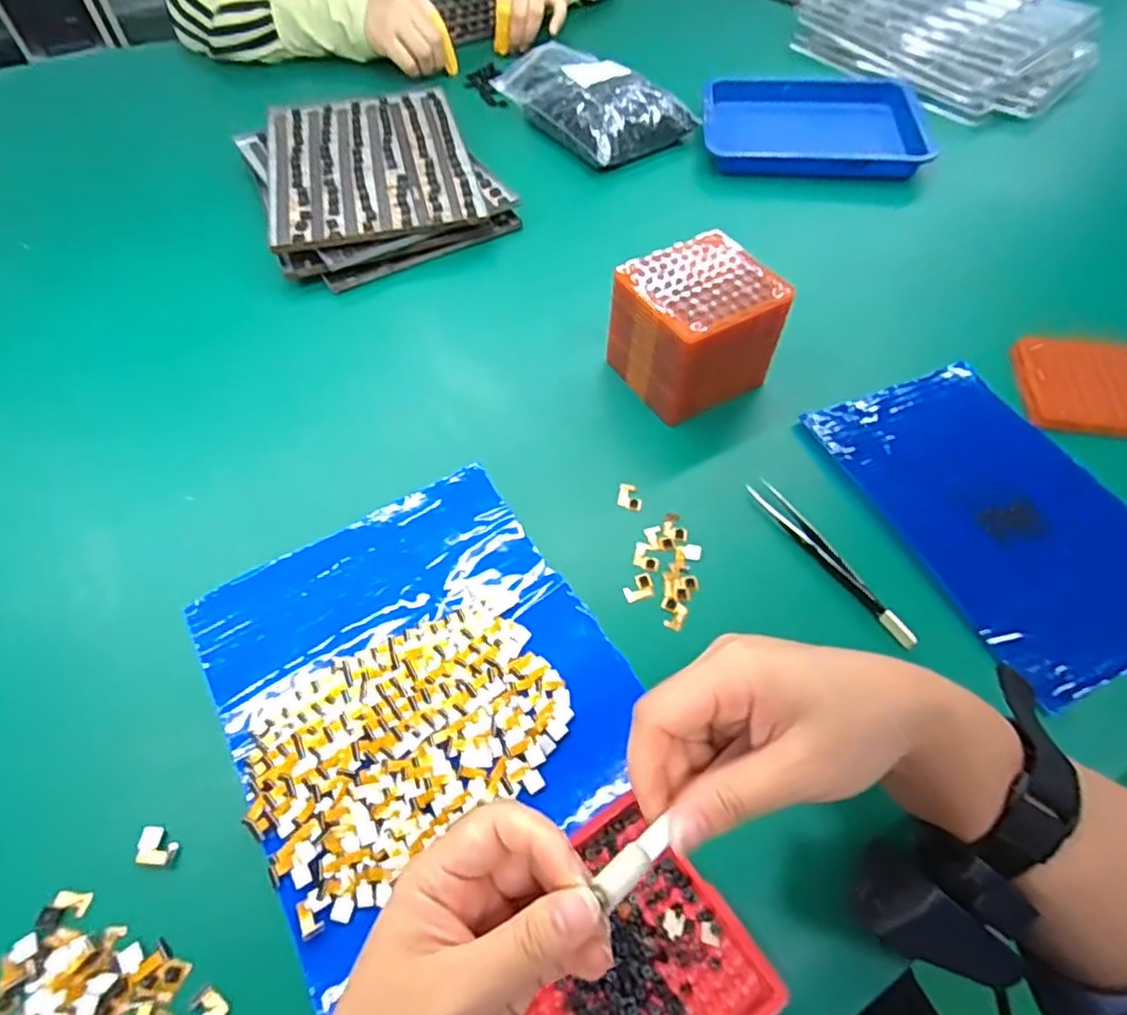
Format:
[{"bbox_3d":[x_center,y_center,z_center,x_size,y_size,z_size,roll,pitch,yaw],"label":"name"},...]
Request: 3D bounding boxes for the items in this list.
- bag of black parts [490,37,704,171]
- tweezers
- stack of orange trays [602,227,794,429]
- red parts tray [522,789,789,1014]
[{"bbox_3d":[0.029,-0.424,0.679,0.119,0.057,0.188,-34,62,-22],"label":"bag of black parts"},{"bbox_3d":[0.156,0.030,0.389,0.014,0.010,0.128,-24,58,-16],"label":"tweezers"},{"bbox_3d":[0.091,-0.124,0.456,0.088,0.078,0.083,-27,59,-18],"label":"stack of orange trays"},{"bbox_3d":[0.024,0.189,0.275,0.097,0.011,0.099,-28,60,-19],"label":"red parts tray"}]

